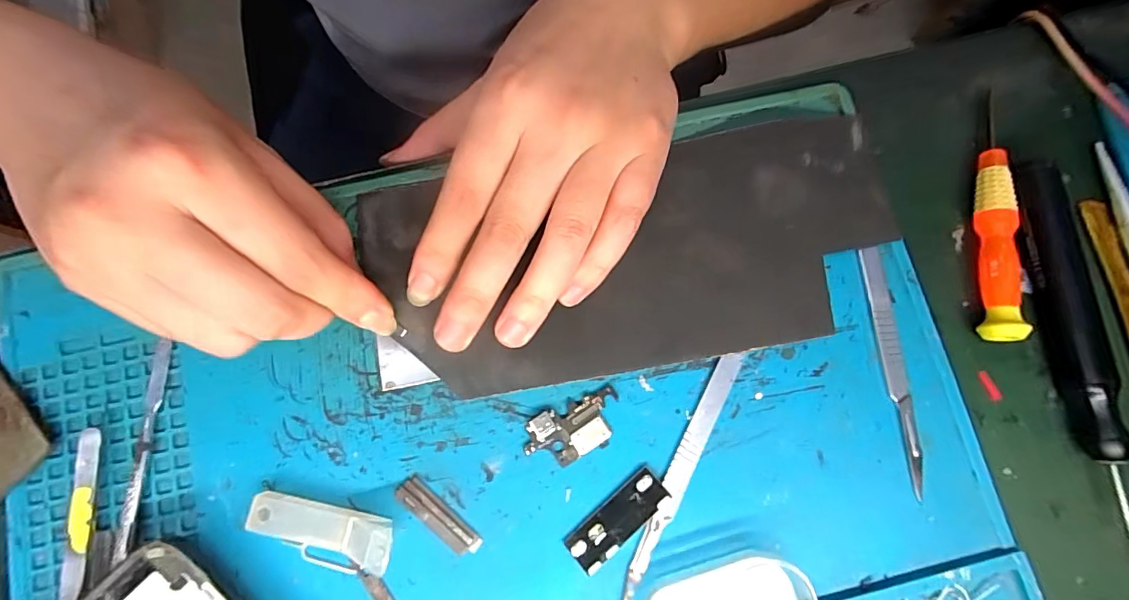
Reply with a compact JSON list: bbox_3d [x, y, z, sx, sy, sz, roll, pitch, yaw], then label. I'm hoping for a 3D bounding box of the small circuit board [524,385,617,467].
[{"bbox_3d":[0.004,0.052,0.197,0.041,0.004,0.022,-24,80,-6],"label":"small circuit board"}]

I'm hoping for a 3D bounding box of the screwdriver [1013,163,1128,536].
[{"bbox_3d":[0.207,0.014,0.199,0.018,0.018,0.142,-5,79,-2],"label":"screwdriver"}]

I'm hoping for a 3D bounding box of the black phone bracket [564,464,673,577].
[{"bbox_3d":[0.021,0.085,0.190,0.043,0.004,0.016,-39,82,-8],"label":"black phone bracket"}]

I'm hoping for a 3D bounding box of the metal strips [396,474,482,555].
[{"bbox_3d":[-0.049,0.085,0.191,0.038,0.004,0.011,41,81,6],"label":"metal strips"}]

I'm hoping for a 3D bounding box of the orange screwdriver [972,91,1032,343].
[{"bbox_3d":[0.185,-0.037,0.211,0.011,0.016,0.109,10,79,1],"label":"orange screwdriver"}]

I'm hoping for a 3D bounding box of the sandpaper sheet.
[{"bbox_3d":[0.030,-0.019,0.210,0.223,0.006,0.095,-11,82,-2],"label":"sandpaper sheet"}]

